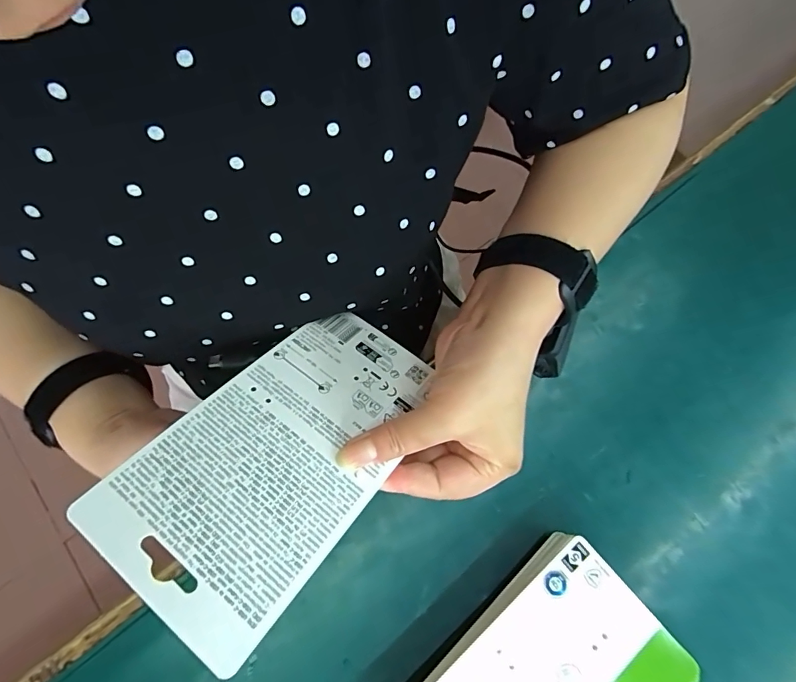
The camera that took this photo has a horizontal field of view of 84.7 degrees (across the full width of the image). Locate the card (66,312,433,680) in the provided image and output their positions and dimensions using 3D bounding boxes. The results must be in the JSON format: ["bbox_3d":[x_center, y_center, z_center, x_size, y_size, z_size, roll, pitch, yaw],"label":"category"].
[{"bbox_3d":[-0.055,0.052,0.229,0.097,0.004,0.176,36,52,12],"label":"card"}]

